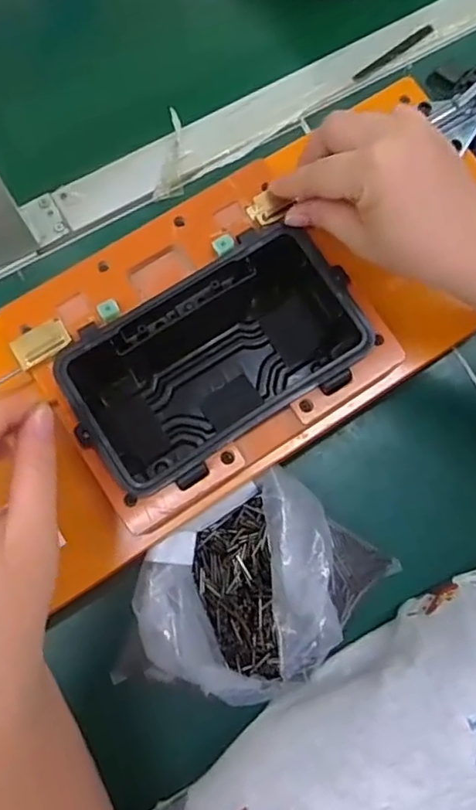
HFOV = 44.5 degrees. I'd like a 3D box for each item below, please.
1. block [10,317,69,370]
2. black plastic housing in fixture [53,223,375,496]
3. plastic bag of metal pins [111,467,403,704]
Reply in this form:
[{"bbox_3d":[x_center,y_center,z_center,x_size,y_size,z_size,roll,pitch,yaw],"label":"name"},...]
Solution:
[{"bbox_3d":[-0.115,-0.036,0.343,0.032,0.005,0.019,-31,81,-7],"label":"block"},{"bbox_3d":[-0.014,-0.024,0.382,0.180,0.081,0.112,-33,81,-7],"label":"black plastic housing in fixture"},{"bbox_3d":[0.009,0.133,0.402,0.135,0.058,0.168,39,80,6],"label":"plastic bag of metal pins"}]

